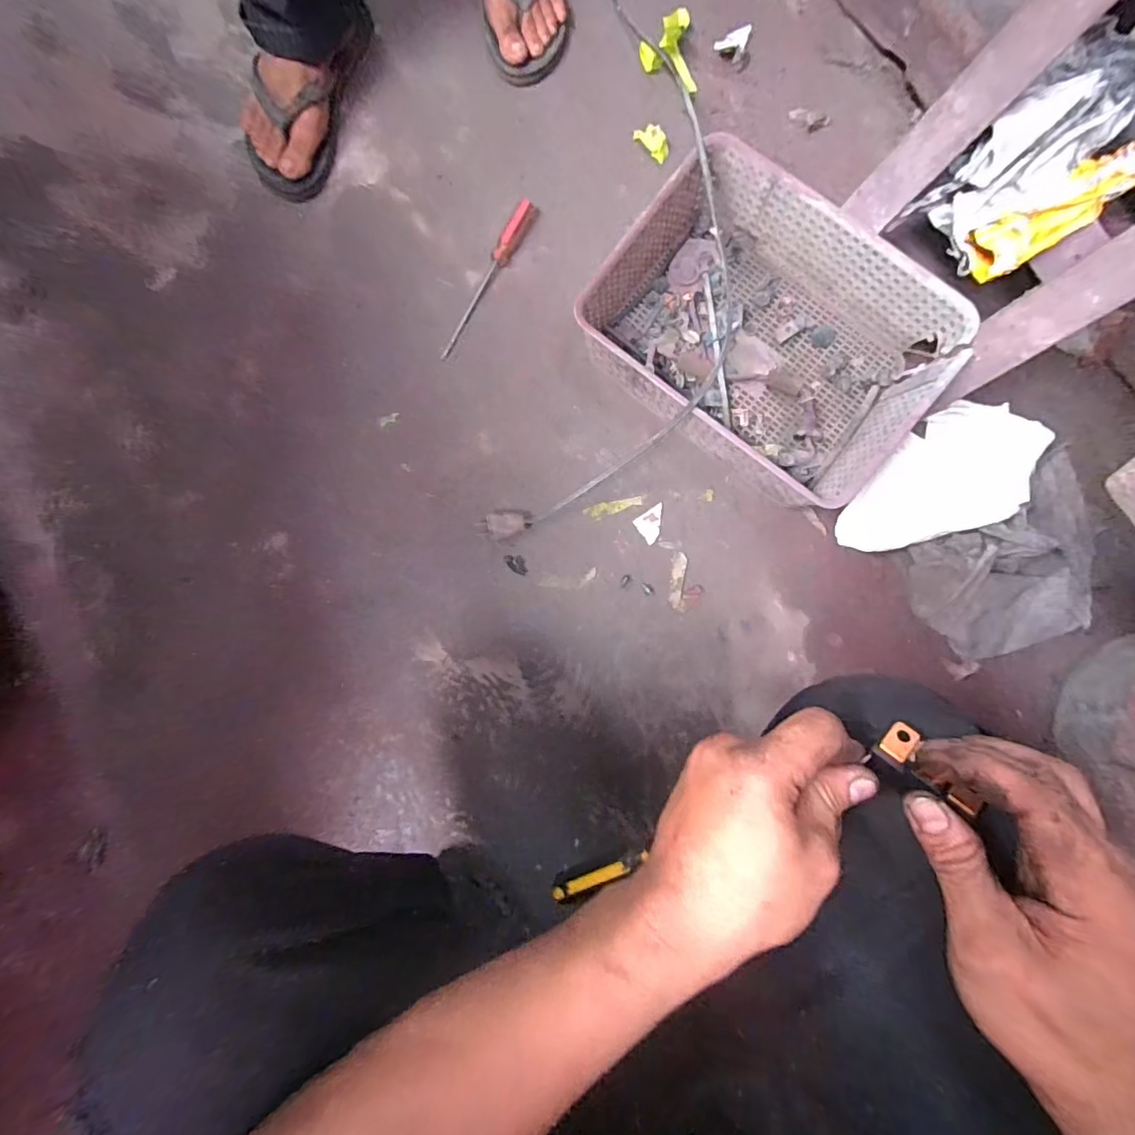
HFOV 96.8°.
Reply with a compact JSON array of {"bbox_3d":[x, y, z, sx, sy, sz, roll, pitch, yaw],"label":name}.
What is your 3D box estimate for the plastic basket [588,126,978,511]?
[{"bbox_3d":[0.222,-0.261,0.575,0.352,0.098,0.258,37,88,3],"label":"plastic basket"}]

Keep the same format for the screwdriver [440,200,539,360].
[{"bbox_3d":[-0.098,-0.360,0.623,0.020,0.022,0.226,30,87,3],"label":"screwdriver"}]

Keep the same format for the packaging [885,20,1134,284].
[{"bbox_3d":[0.453,-0.378,0.488,0.181,0.094,0.128,-40,88,-2],"label":"packaging"}]

